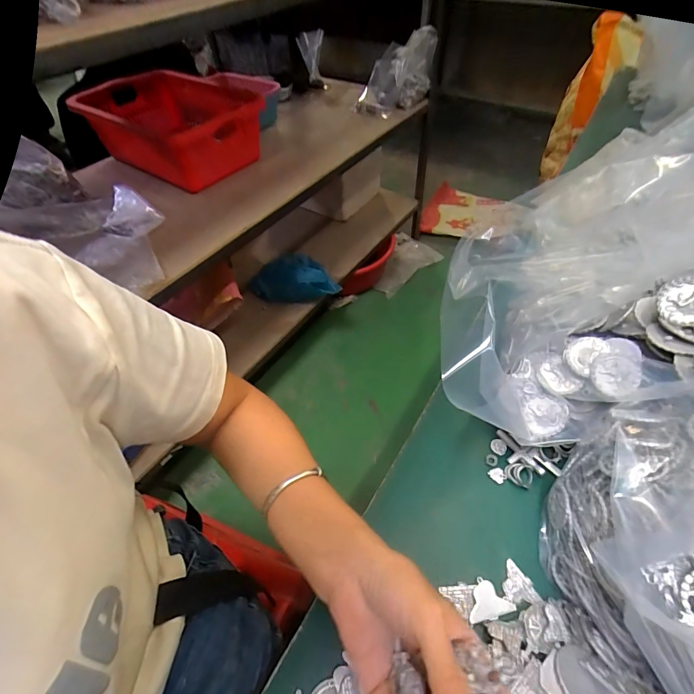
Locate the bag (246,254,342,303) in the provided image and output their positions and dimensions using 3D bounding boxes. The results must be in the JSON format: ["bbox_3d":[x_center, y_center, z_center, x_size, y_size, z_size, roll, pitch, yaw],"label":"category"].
[{"bbox_3d":[-0.182,-0.228,1.204,0.318,0.128,0.150,5,48,34],"label":"bag"}]

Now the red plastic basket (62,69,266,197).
[{"bbox_3d":[-0.464,-0.572,0.973,0.434,0.151,0.267,28,58,23],"label":"red plastic basket"}]

